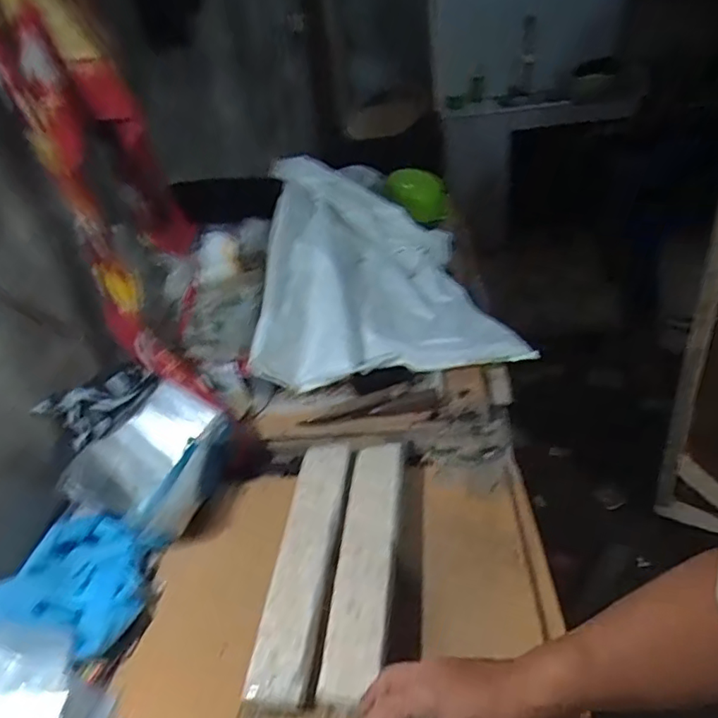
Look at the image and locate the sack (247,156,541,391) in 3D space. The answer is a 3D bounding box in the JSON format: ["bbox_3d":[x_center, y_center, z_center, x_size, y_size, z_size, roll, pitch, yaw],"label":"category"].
[{"bbox_3d":[0.021,-0.173,1.087,0.474,0.284,0.401,-12,34,-7],"label":"sack"}]

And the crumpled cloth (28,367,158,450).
[{"bbox_3d":[-0.403,0.069,0.875,0.065,0.083,0.164,12,38,27],"label":"crumpled cloth"}]

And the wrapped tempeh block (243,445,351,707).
[{"bbox_3d":[-0.062,0.248,0.719,0.074,0.047,0.373,-2,34,9],"label":"wrapped tempeh block"}]

